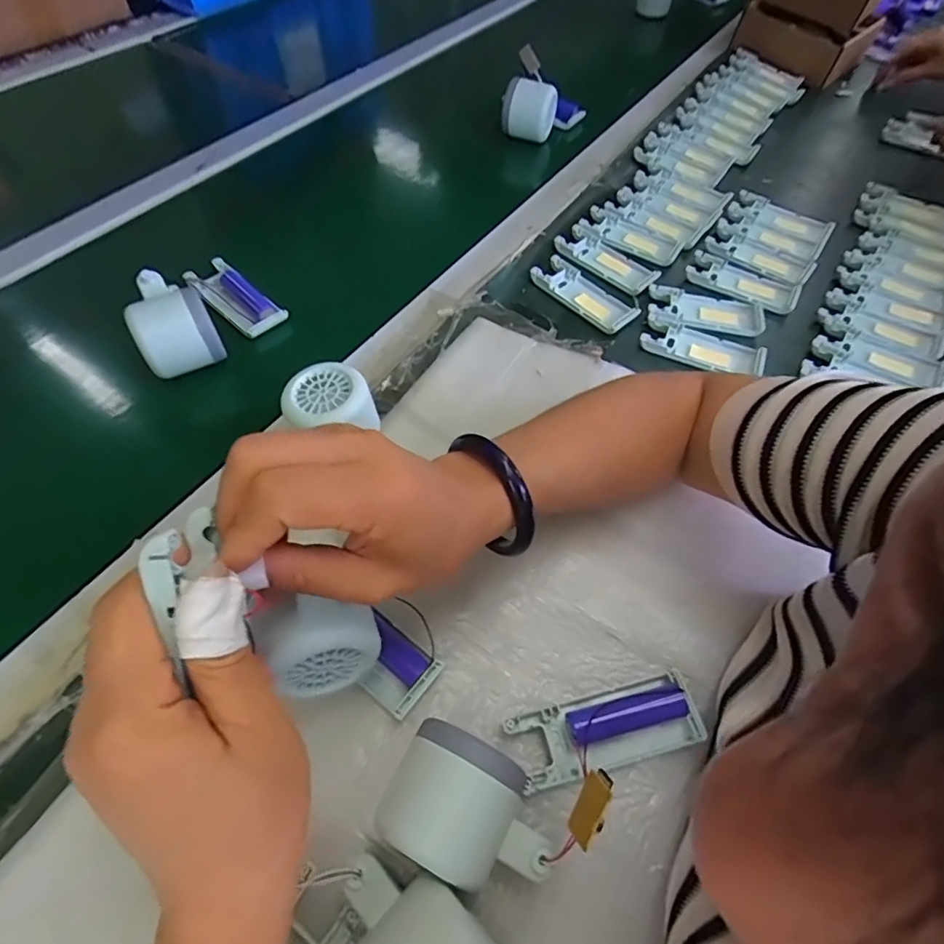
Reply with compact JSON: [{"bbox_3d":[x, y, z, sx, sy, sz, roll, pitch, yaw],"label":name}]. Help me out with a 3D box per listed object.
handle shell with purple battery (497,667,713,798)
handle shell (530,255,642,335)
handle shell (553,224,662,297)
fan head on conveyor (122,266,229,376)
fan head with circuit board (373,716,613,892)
[{"bbox_3d":[0.074,0.141,0.299,0.103,0.018,0.038,-12,58,-11],"label":"handle shell with purple battery"},{"bbox_3d":[0.108,-0.169,0.515,0.046,0.009,0.104,-37,65,-24],"label":"handle shell"},{"bbox_3d":[0.136,-0.211,0.543,0.103,0.013,0.048,38,62,20],"label":"handle shell"},{"bbox_3d":[-0.234,-0.115,0.427,0.054,0.054,0.071,-27,62,-20],"label":"fan head on conveyor"},{"bbox_3d":[0.008,0.161,0.256,0.093,0.061,0.057,18,57,9],"label":"fan head with circuit board"}]

